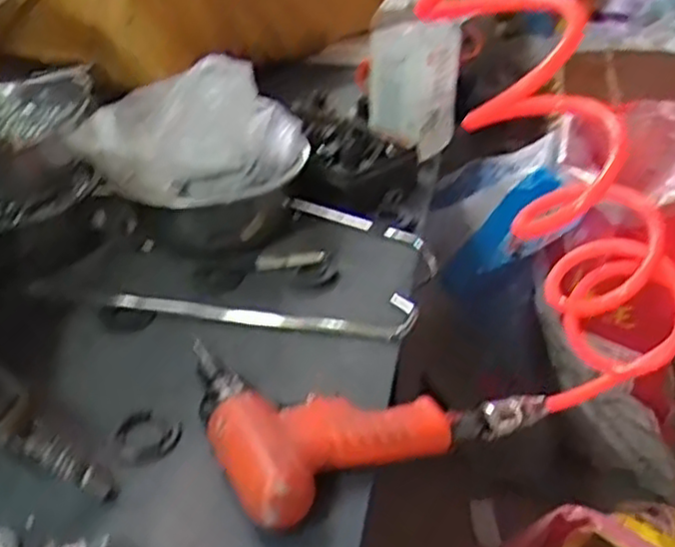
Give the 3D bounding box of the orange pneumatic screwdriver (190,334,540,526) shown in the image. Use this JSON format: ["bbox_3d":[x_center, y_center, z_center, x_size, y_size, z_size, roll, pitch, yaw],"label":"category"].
[{"bbox_3d":[0.013,0.075,0.503,0.218,0.038,0.167,-16,35,-23],"label":"orange pneumatic screwdriver"}]

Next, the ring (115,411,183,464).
[{"bbox_3d":[-0.125,0.107,0.484,0.043,0.007,0.042,-1,32,1],"label":"ring"}]

